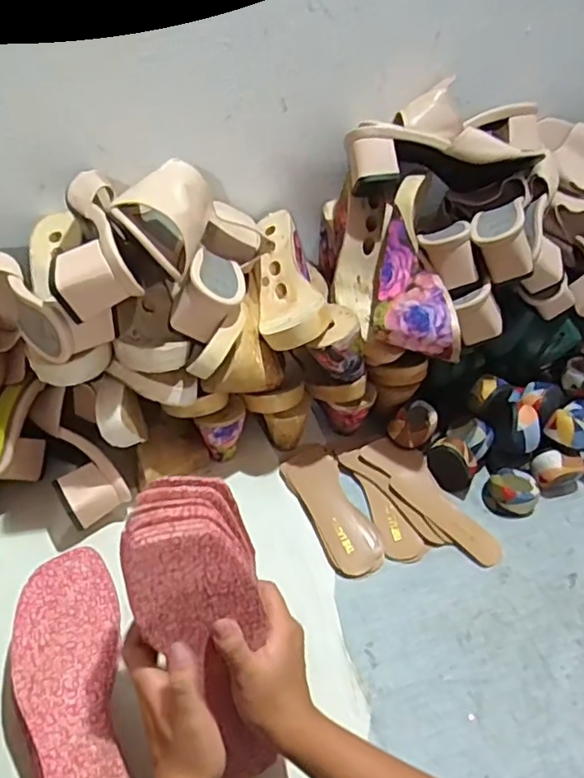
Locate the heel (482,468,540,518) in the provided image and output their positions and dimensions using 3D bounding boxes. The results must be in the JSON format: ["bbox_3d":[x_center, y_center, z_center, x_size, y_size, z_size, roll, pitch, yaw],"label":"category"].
[{"bbox_3d":[0.273,0.127,0.734,0.060,0.031,0.057,4,46,-4],"label":"heel"}]

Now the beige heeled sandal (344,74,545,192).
[{"bbox_3d":[0.183,-0.278,0.699,0.229,0.094,0.100,7,46,-1],"label":"beige heeled sandal"}]

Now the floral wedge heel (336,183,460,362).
[{"bbox_3d":[0.118,-0.124,0.685,0.122,0.102,0.195,2,46,-5],"label":"floral wedge heel"}]

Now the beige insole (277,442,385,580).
[{"bbox_3d":[0.048,0.141,0.701,0.071,0.015,0.168,-15,50,-21],"label":"beige insole"}]

